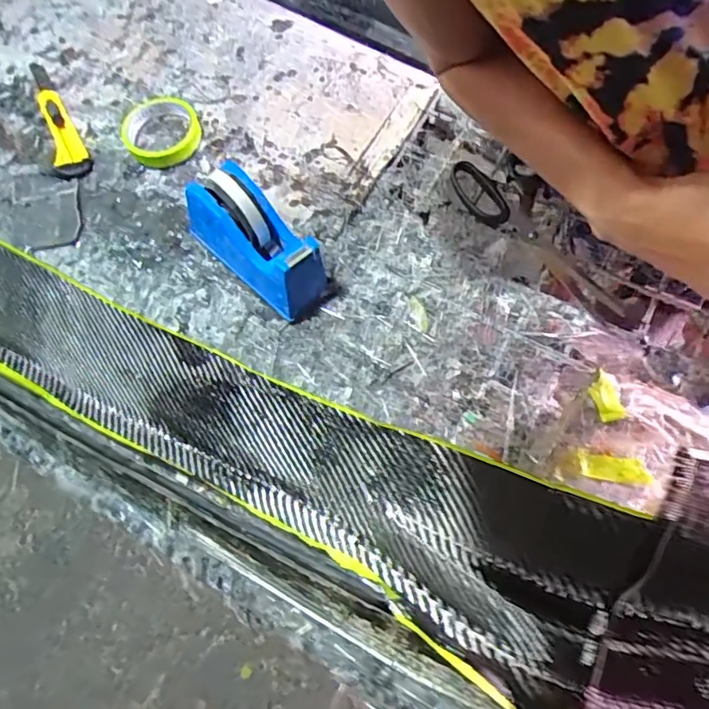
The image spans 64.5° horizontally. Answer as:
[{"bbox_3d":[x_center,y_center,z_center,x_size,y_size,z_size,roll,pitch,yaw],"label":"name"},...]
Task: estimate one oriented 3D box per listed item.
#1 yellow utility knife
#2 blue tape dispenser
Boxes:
[{"bbox_3d":[-0.364,-0.288,0.682,0.035,0.016,0.193,-27,73,-7],"label":"yellow utility knife"},{"bbox_3d":[-0.101,-0.117,0.565,0.149,0.102,0.066,43,77,13],"label":"blue tape dispenser"}]

